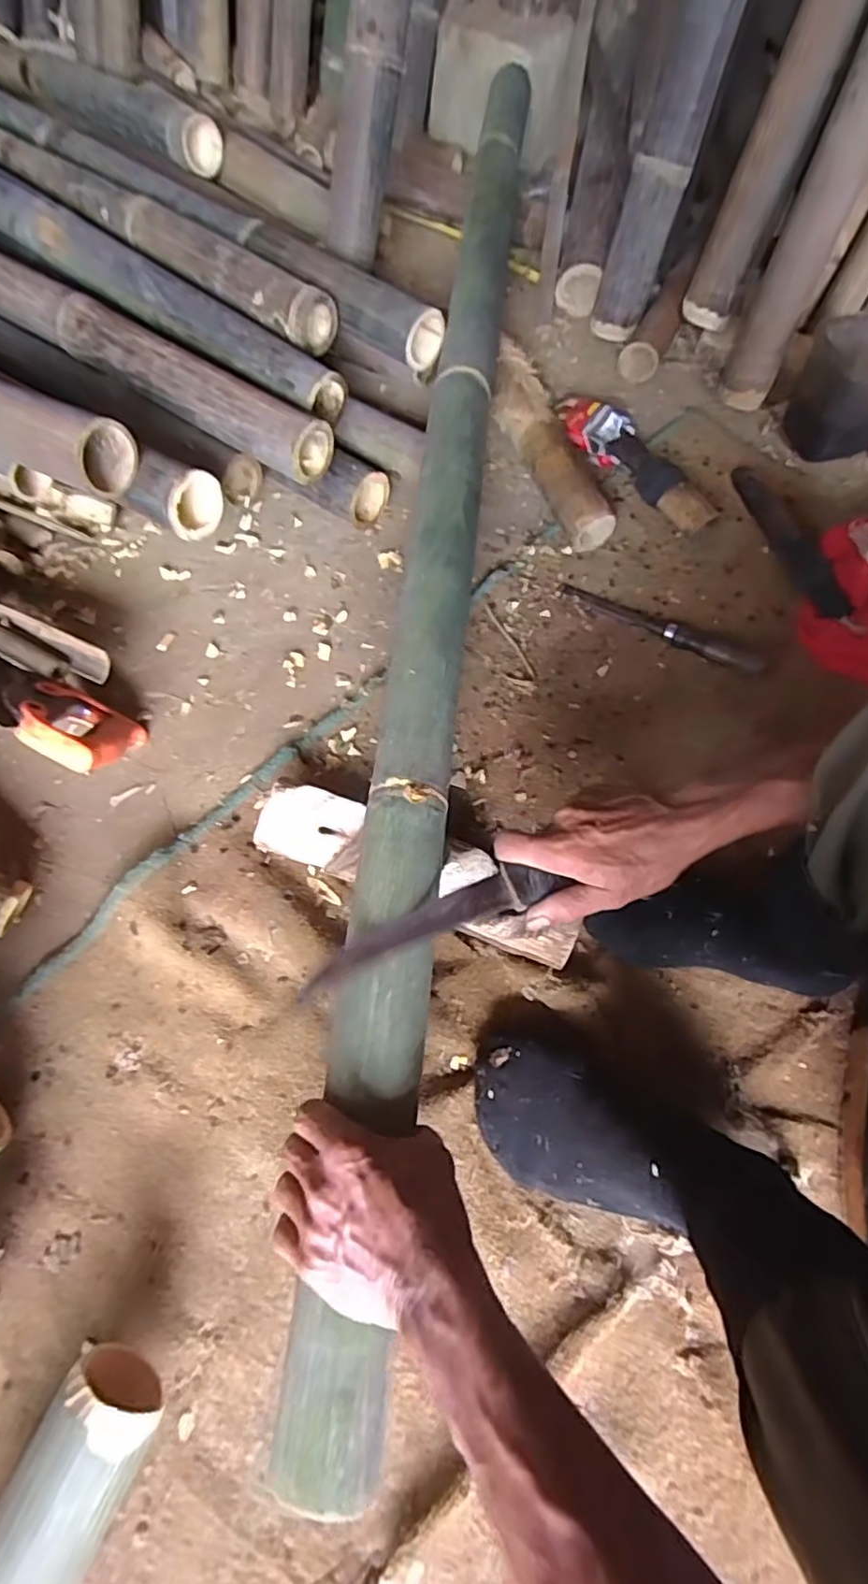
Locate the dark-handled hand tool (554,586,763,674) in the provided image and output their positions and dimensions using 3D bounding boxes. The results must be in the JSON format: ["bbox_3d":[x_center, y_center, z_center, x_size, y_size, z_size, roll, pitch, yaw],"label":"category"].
[{"bbox_3d":[0.253,-0.191,0.708,0.232,0.026,0.029,30,69,12],"label":"dark-handled hand tool"}]

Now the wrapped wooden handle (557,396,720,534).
[{"bbox_3d":[0.259,-0.426,0.807,0.086,0.041,0.270,-32,70,-14],"label":"wrapped wooden handle"}]

